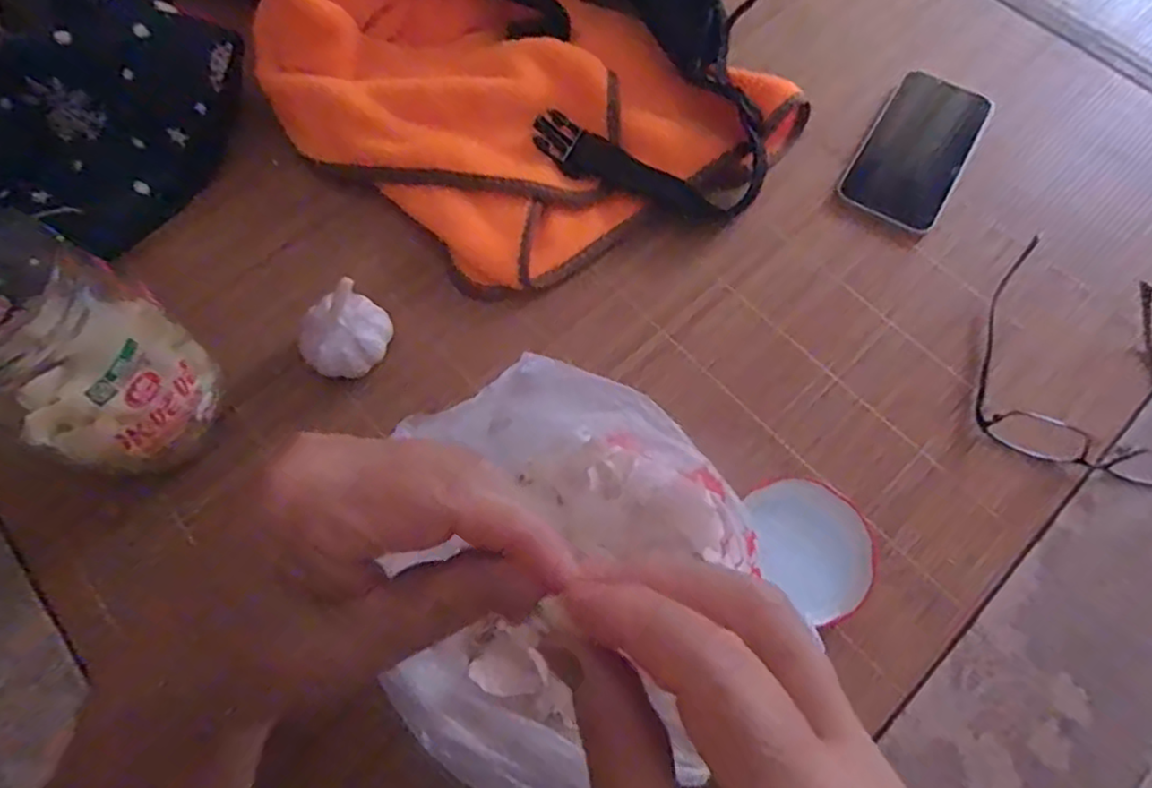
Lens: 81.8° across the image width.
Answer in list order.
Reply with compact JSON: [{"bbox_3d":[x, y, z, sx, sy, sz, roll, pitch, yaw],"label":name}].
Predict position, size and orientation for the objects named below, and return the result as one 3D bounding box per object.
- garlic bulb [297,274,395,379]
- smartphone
[{"bbox_3d":[-0.143,-0.036,0.416,0.053,0.046,0.045,-29,71,-12],"label":"garlic bulb"},{"bbox_3d":[0.256,-0.186,0.499,0.073,0.008,0.142,31,70,12],"label":"smartphone"}]

